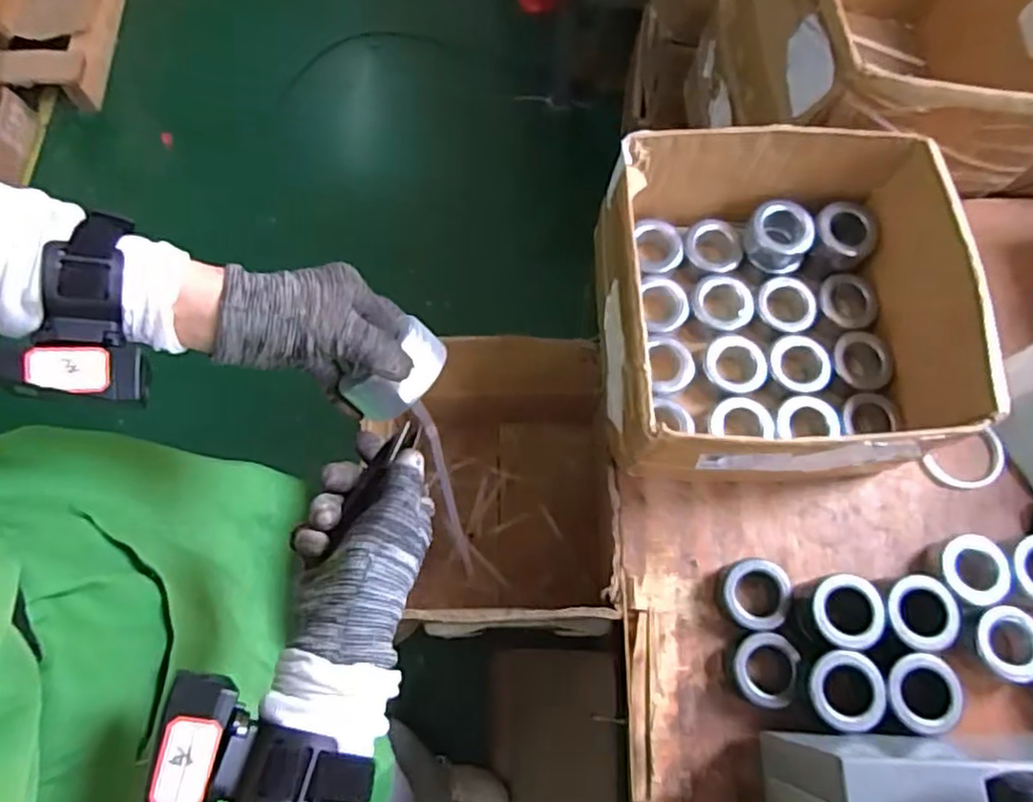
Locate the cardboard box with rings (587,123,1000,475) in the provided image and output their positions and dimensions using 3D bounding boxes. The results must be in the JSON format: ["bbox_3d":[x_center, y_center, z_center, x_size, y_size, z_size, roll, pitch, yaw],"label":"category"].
[{"bbox_3d":[0.269,-0.092,0.716,0.346,0.158,0.331,-3,71,-1],"label":"cardboard box with rings"}]

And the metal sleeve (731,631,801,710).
[{"bbox_3d":[0.242,0.263,0.671,0.060,0.033,0.070,18,72,6],"label":"metal sleeve"}]

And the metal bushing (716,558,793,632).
[{"bbox_3d":[0.243,0.198,0.692,0.064,0.039,0.070,0,71,0],"label":"metal bushing"}]

